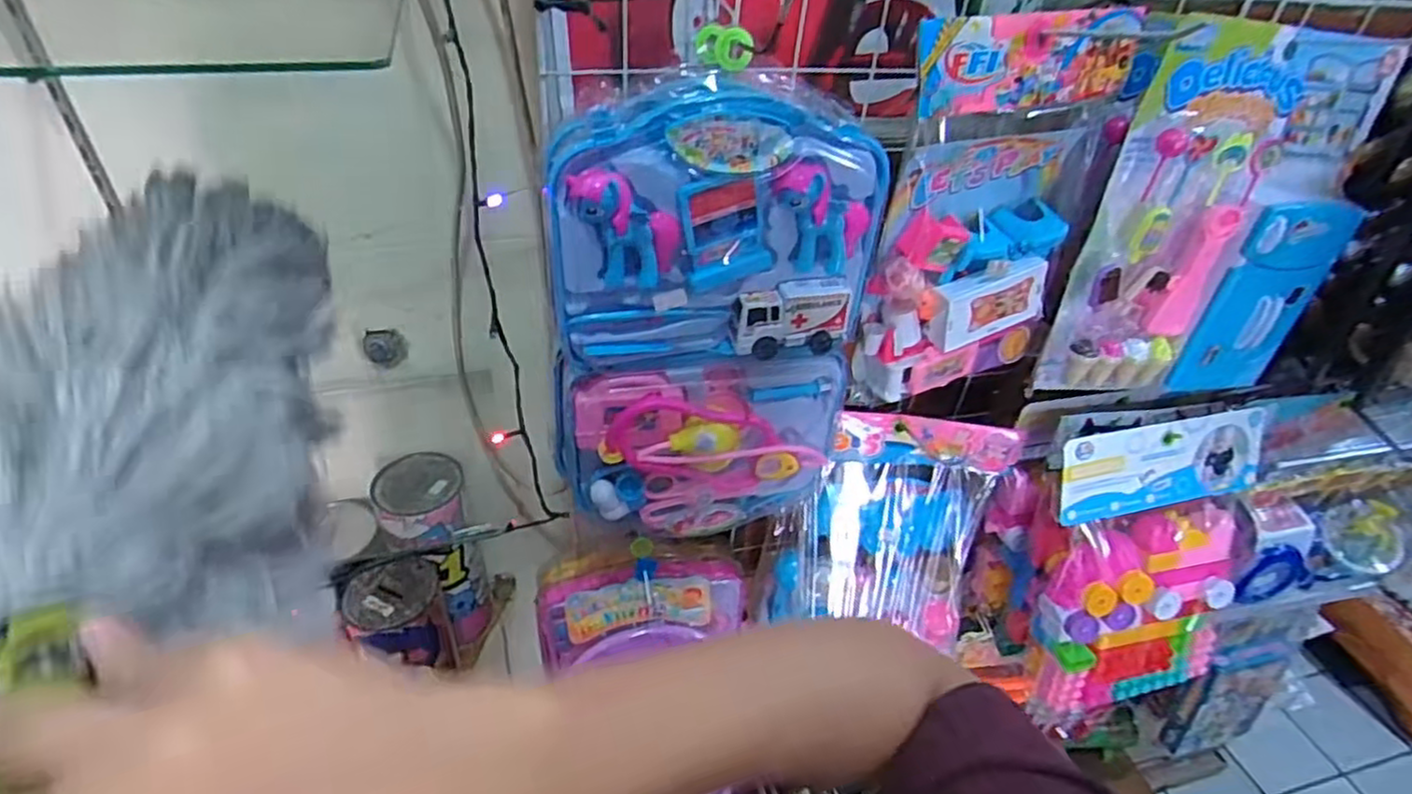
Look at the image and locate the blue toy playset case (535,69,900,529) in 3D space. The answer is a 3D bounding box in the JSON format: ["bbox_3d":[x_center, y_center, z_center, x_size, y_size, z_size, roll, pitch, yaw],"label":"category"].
[{"bbox_3d":[0.006,-0.038,0.517,0.218,0.334,0.044,-7,39,-14],"label":"blue toy playset case"}]

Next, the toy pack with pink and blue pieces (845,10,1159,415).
[{"bbox_3d":[0.217,-0.126,0.532,0.221,0.282,0.052,-7,33,-21],"label":"toy pack with pink and blue pieces"}]

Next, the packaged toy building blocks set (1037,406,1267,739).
[{"bbox_3d":[0.406,0.156,0.652,0.197,0.273,0.040,-8,13,-12],"label":"packaged toy building blocks set"}]

